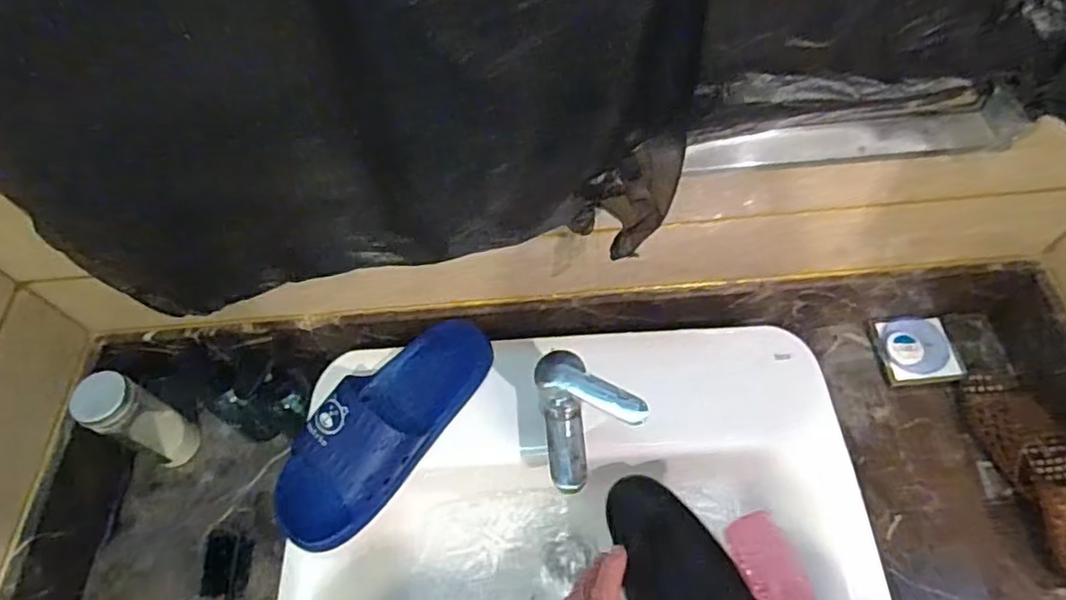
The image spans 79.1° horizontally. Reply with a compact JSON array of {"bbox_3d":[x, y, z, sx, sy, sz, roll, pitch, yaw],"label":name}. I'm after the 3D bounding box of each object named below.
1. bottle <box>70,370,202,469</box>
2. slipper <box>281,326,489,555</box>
[{"bbox_3d":[-0.443,0.134,0.722,0.057,0.159,0.057,-2,58,3],"label":"bottle"},{"bbox_3d":[-0.144,0.119,0.637,0.101,0.066,0.264,33,66,22],"label":"slipper"}]

